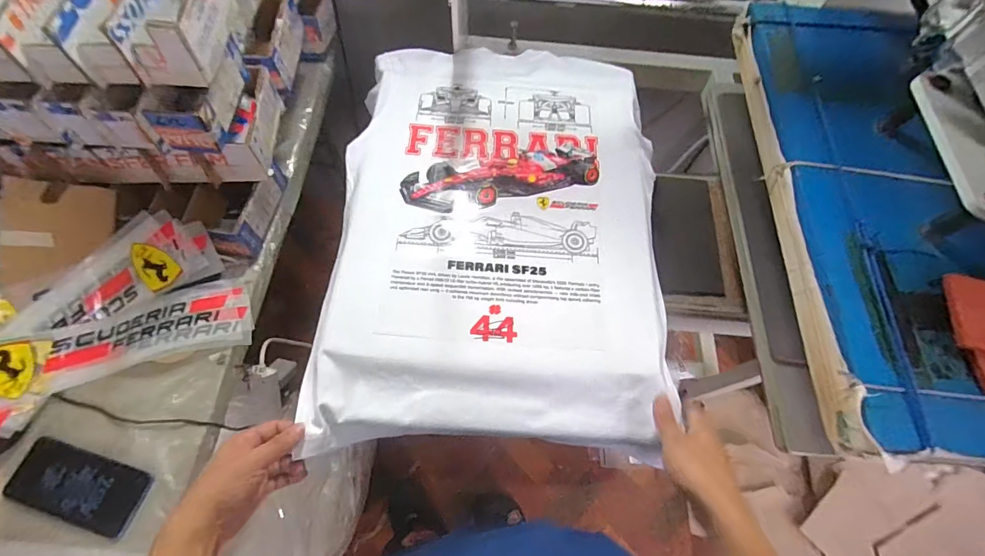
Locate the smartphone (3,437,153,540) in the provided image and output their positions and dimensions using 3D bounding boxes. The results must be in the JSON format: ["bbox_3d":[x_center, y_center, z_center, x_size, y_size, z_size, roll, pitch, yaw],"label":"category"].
[{"bbox_3d":[-0.544,0.269,0.561,0.179,0.004,0.081,17,66,5],"label":"smartphone"}]

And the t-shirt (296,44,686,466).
[{"bbox_3d":[0.012,-0.107,0.630,0.439,0.023,0.647,2,66,-2],"label":"t-shirt"}]

